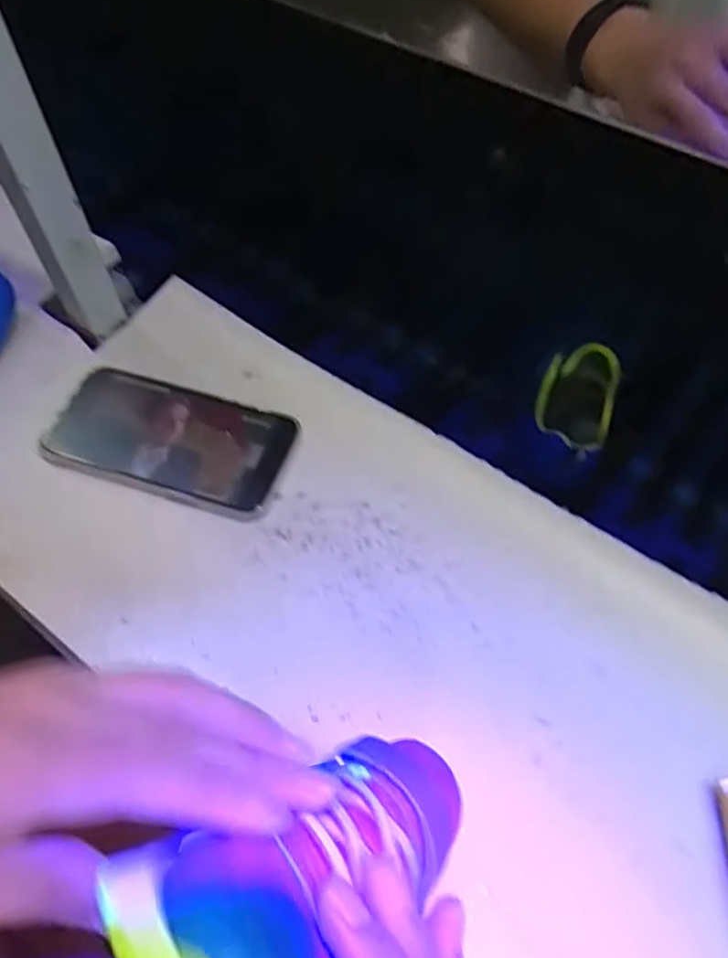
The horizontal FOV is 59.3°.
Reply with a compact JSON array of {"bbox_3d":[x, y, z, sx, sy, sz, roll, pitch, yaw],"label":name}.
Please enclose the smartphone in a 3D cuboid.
[{"bbox_3d":[-0.131,-0.026,0.437,0.163,0.012,0.083,13,56,8],"label":"smartphone"}]

